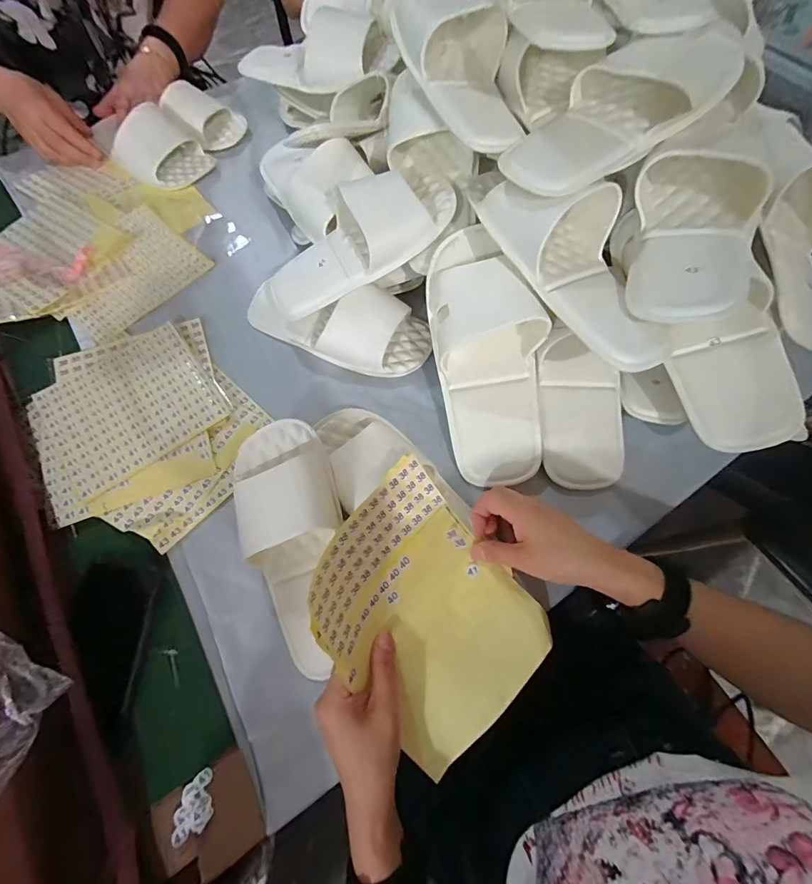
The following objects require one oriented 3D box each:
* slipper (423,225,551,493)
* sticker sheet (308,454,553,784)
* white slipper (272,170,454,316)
[{"bbox_3d":[0.086,-0.099,0.411,0.108,0.059,0.277,-7,85,0],"label":"slipper"},{"bbox_3d":[0.024,0.141,0.336,0.163,0.055,0.214,-41,96,-25],"label":"sticker sheet"},{"bbox_3d":[-0.056,-0.222,0.430,0.226,0.063,0.104,-29,69,12],"label":"white slipper"}]

